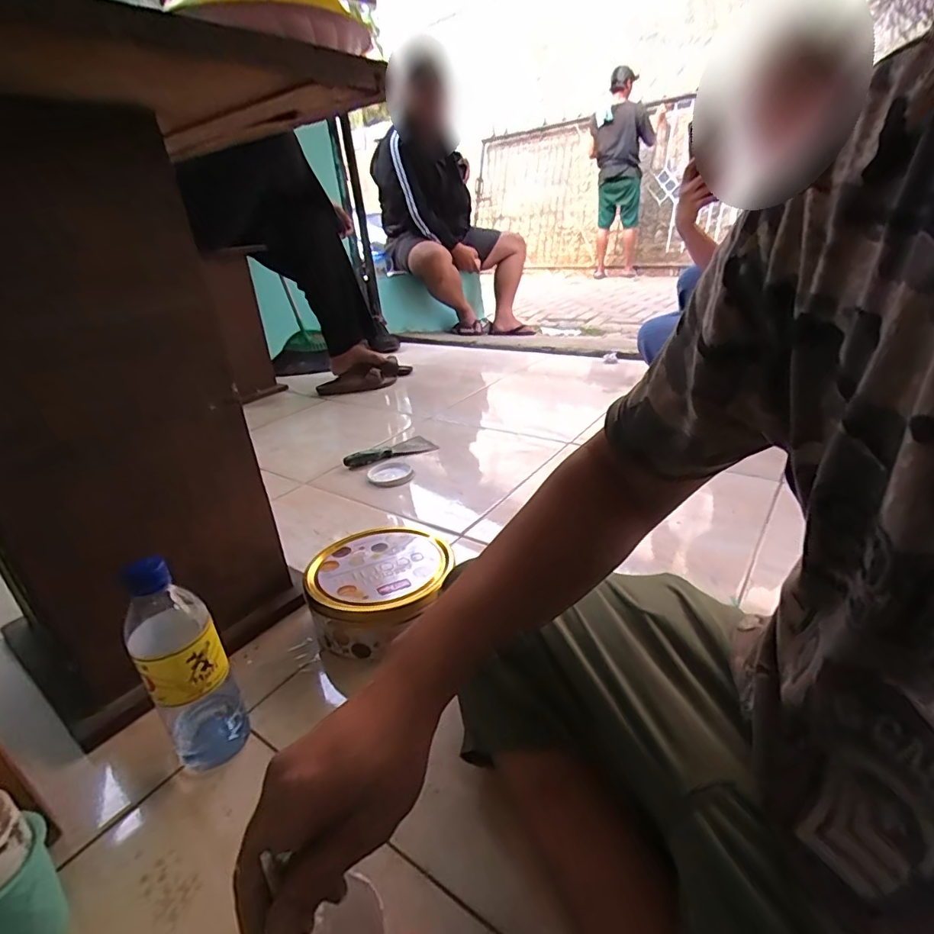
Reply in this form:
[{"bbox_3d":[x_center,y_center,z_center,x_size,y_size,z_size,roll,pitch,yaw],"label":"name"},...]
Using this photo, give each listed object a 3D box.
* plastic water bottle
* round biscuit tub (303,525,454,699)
[{"bbox_3d":[-0.262,0.183,0.480,0.070,0.211,0.066,-24,32,-34],"label":"plastic water bottle"},{"bbox_3d":[-0.112,0.158,0.655,0.174,0.083,0.183,-4,26,2],"label":"round biscuit tub"}]

